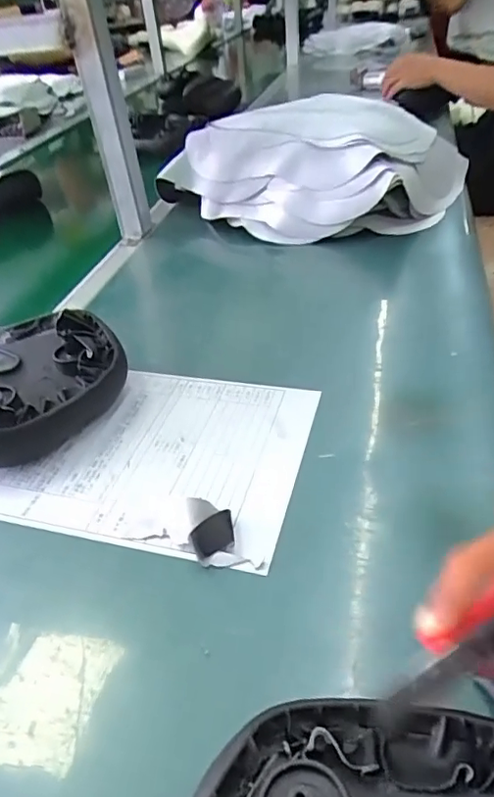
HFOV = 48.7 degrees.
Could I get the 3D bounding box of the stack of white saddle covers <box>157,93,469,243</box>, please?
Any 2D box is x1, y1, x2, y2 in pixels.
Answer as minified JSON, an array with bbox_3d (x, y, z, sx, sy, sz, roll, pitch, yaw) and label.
[{"bbox_3d":[0.131,-0.386,0.870,0.371,0.135,0.380,27,50,34],"label":"stack of white saddle covers"}]

